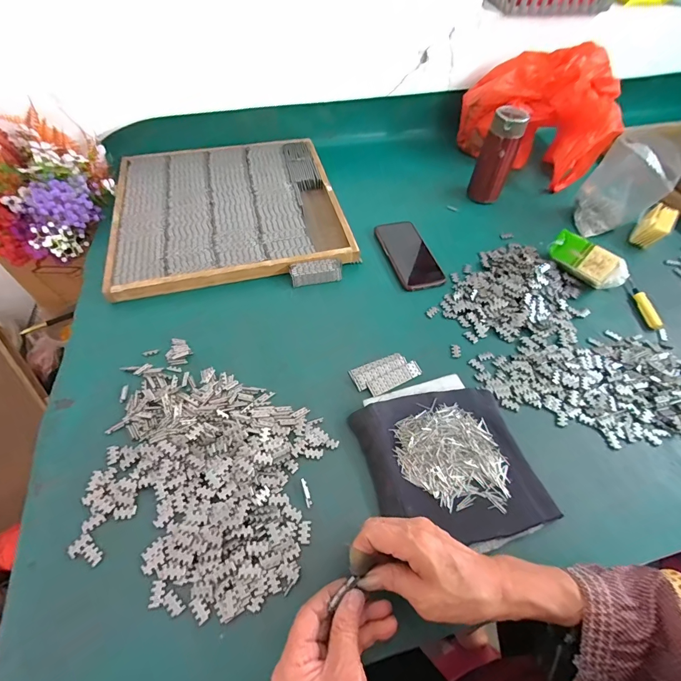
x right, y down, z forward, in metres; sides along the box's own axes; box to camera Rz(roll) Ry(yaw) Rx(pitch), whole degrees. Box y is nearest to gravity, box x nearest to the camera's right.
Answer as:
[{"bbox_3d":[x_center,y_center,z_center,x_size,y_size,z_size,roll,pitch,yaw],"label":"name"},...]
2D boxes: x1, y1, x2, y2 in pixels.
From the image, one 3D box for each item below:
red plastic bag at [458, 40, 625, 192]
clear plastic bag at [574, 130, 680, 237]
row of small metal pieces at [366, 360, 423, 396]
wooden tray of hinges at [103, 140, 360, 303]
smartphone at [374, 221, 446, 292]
[{"bbox_3d":[0.417,-0.476,0.790,0.300,0.203,0.154,37,61,21],"label":"red plastic bag"},{"bbox_3d":[0.517,-0.276,0.681,0.127,0.174,0.101,36,60,23],"label":"clear plastic bag"},{"bbox_3d":[0.075,0.052,0.509,0.081,0.007,0.023,-24,60,-20],"label":"row of small metal pieces"},{"bbox_3d":[-0.208,-0.254,0.705,0.402,0.034,0.414,-9,56,-11],"label":"wooden tray of hinges"},{"bbox_3d":[0.121,-0.155,0.653,0.078,0.012,0.157,-13,57,-13],"label":"smartphone"}]

